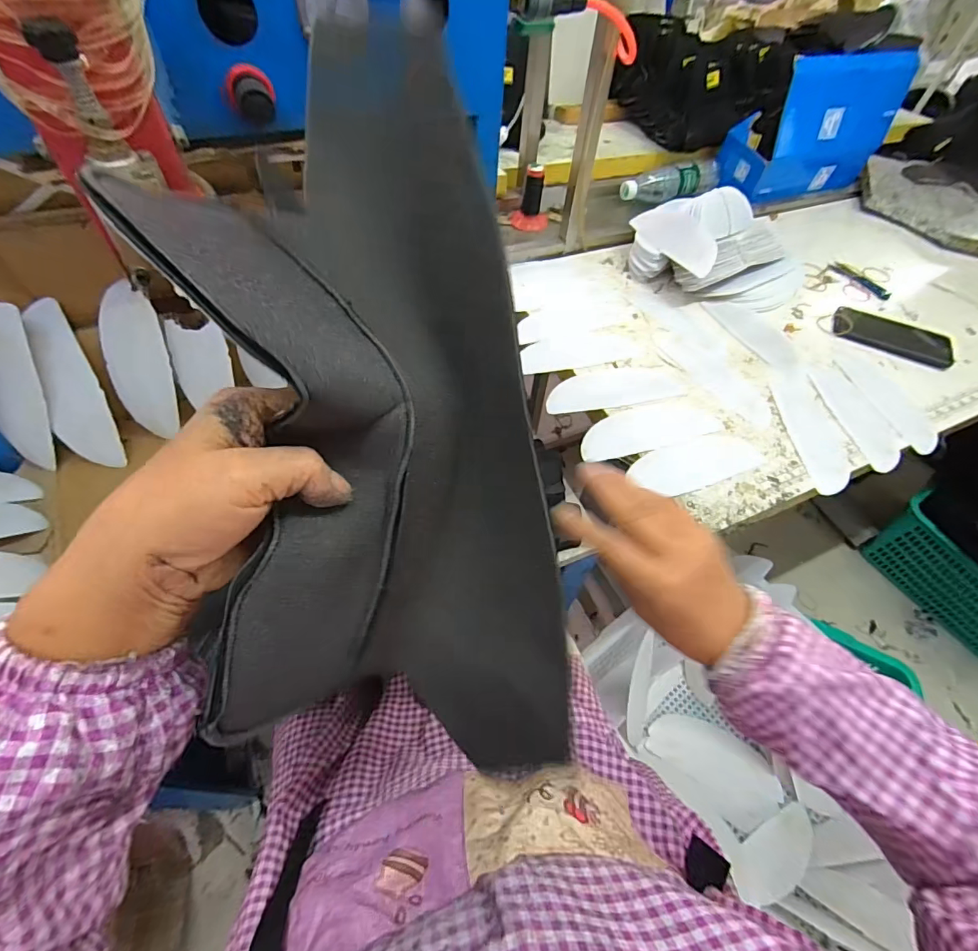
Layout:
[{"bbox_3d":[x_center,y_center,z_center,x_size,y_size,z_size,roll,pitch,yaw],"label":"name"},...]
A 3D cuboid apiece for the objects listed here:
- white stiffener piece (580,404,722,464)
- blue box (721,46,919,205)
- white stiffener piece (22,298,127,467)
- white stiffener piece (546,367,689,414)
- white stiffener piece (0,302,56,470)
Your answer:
[{"bbox_3d":[0.201,-0.061,0.596,0.195,0.006,0.067,-14,58,-15],"label":"white stiffener piece"},{"bbox_3d":[0.669,-0.706,0.949,0.350,0.223,0.135,-17,57,-15],"label":"blue box"},{"bbox_3d":[-0.495,-0.100,0.555,0.055,0.196,0.010,-17,31,-33],"label":"white stiffener piece"},{"bbox_3d":[0.169,-0.120,0.634,0.199,0.007,0.069,-7,55,-11],"label":"white stiffener piece"},{"bbox_3d":[-0.545,-0.097,0.532,0.058,0.190,0.007,2,27,-17],"label":"white stiffener piece"}]

